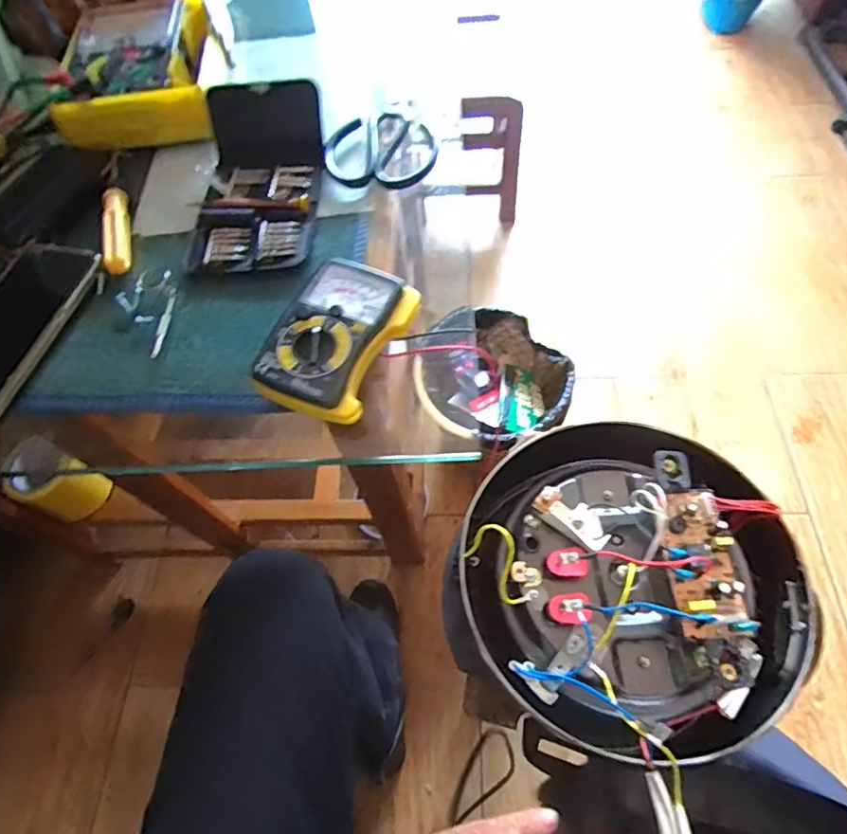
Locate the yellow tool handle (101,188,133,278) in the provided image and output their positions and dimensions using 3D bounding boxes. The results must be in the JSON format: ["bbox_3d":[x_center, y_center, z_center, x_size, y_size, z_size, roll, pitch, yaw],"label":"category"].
[{"bbox_3d":[-0.260,-0.162,0.455,0.015,0.016,0.104,-18,62,-5],"label":"yellow tool handle"}]

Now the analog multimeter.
[{"bbox_3d":[-0.060,-0.050,0.381,0.078,0.036,0.117,21,65,15],"label":"analog multimeter"}]

